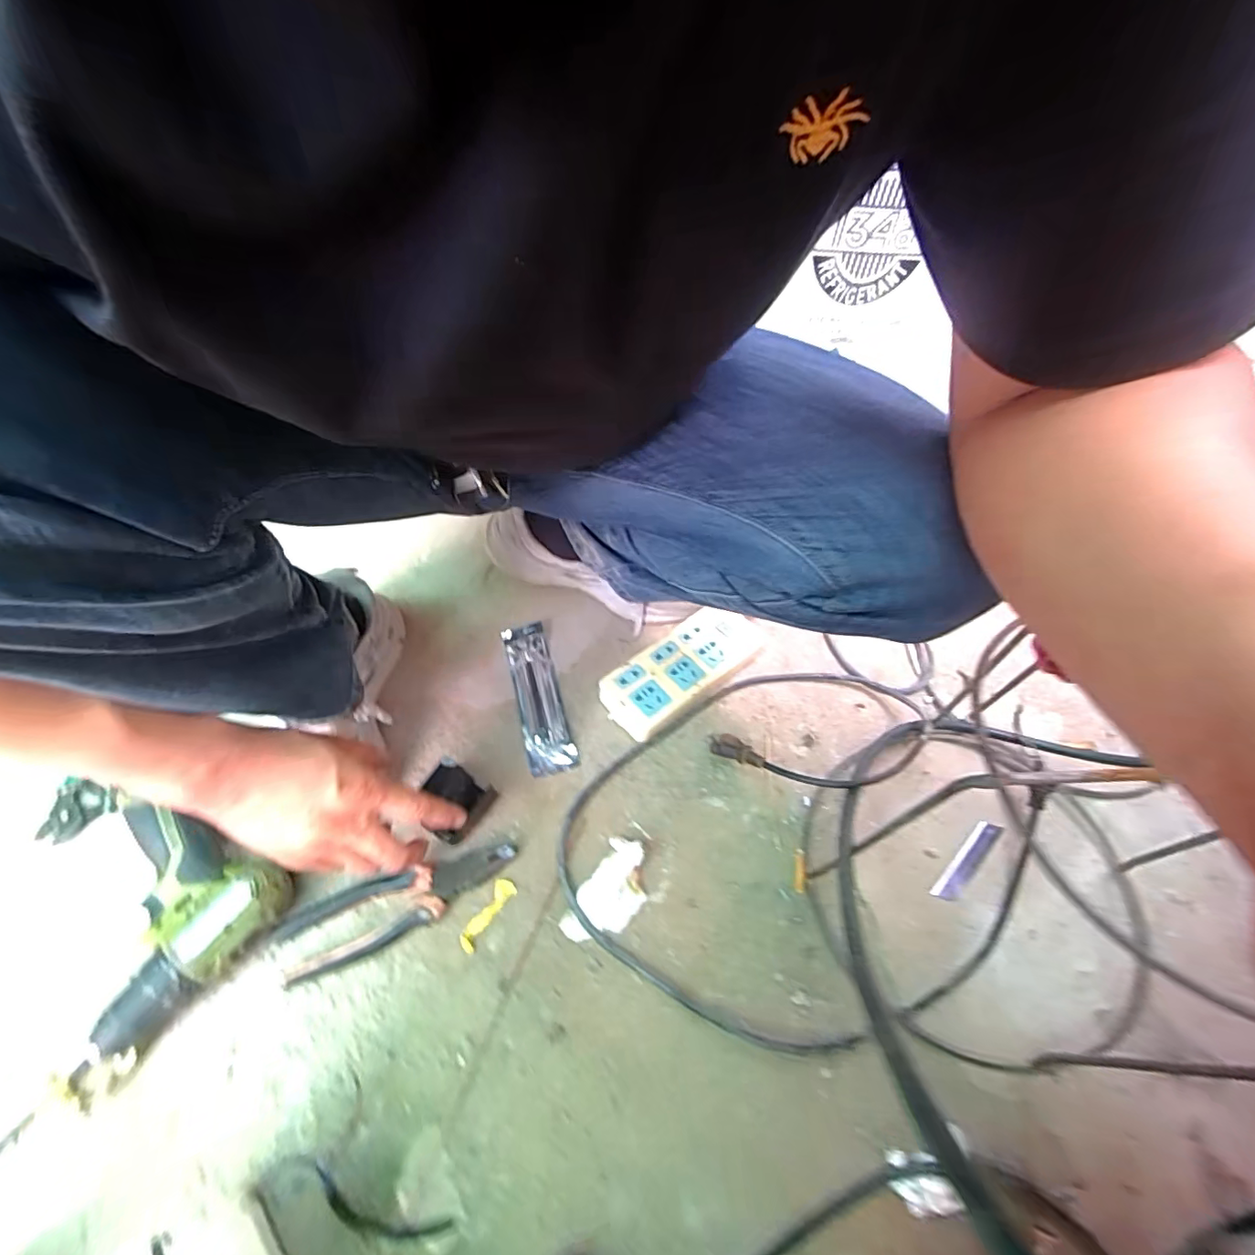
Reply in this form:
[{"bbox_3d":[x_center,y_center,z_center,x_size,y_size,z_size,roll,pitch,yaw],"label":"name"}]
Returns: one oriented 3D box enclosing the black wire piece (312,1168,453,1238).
[{"bbox_3d":[-0.167,0.392,0.358,0.101,0.004,0.018,14,54,8],"label":"black wire piece"}]

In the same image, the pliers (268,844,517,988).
[{"bbox_3d":[-0.194,0.239,0.461,0.195,0.017,0.054,-17,56,-14],"label":"pliers"}]

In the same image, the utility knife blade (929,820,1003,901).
[{"bbox_3d":[0.319,0.218,0.504,0.098,0.006,0.019,-34,62,-24],"label":"utility knife blade"}]

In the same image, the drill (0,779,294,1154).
[{"bbox_3d":[-0.428,0.227,0.434,0.244,0.059,0.201,30,58,18],"label":"drill"}]

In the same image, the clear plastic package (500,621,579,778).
[{"bbox_3d":[-0.100,0.069,0.586,0.048,0.025,0.183,-13,55,-12],"label":"clear plastic package"}]

